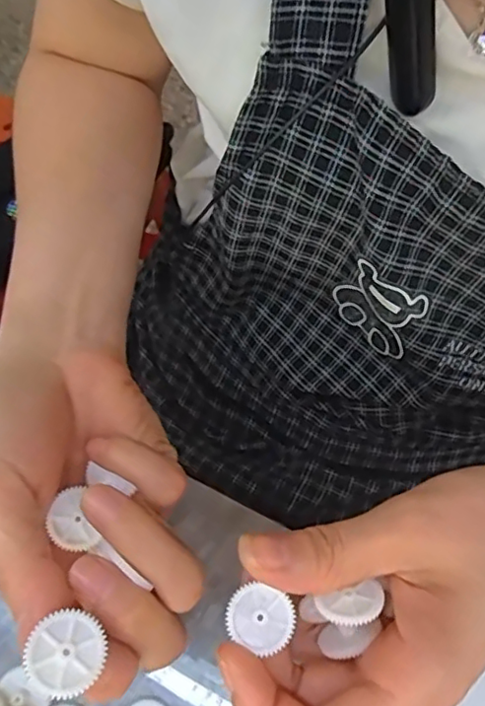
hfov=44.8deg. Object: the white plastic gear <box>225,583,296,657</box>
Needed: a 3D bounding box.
[{"bbox_3d":[0.006,0.084,0.188,0.022,0.004,0.018,20,66,8],"label":"white plastic gear"}]

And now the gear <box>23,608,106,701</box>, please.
[{"bbox_3d":[-0.049,0.083,0.163,0.018,0.006,0.019,29,67,12],"label":"gear"}]

